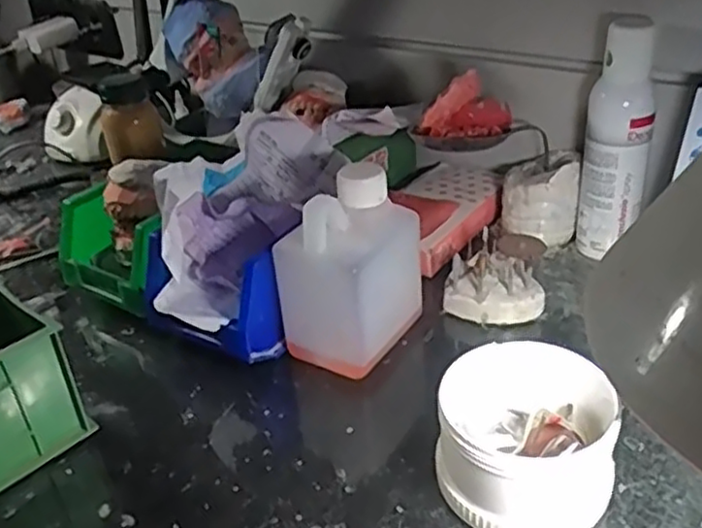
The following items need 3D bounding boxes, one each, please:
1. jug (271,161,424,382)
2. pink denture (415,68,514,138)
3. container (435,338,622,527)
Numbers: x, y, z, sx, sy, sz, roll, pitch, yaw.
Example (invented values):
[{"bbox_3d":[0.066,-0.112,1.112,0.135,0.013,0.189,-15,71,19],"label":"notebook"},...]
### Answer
[{"bbox_3d":[-0.001,0.004,0.488,0.069,0.125,0.088,17,39,32],"label":"jug"},{"bbox_3d":[0.092,-0.125,0.562,0.074,0.051,0.028,-5,32,1],"label":"pink denture"},{"bbox_3d":[0.098,0.093,0.392,0.092,0.060,0.106,3,33,13],"label":"container"}]

